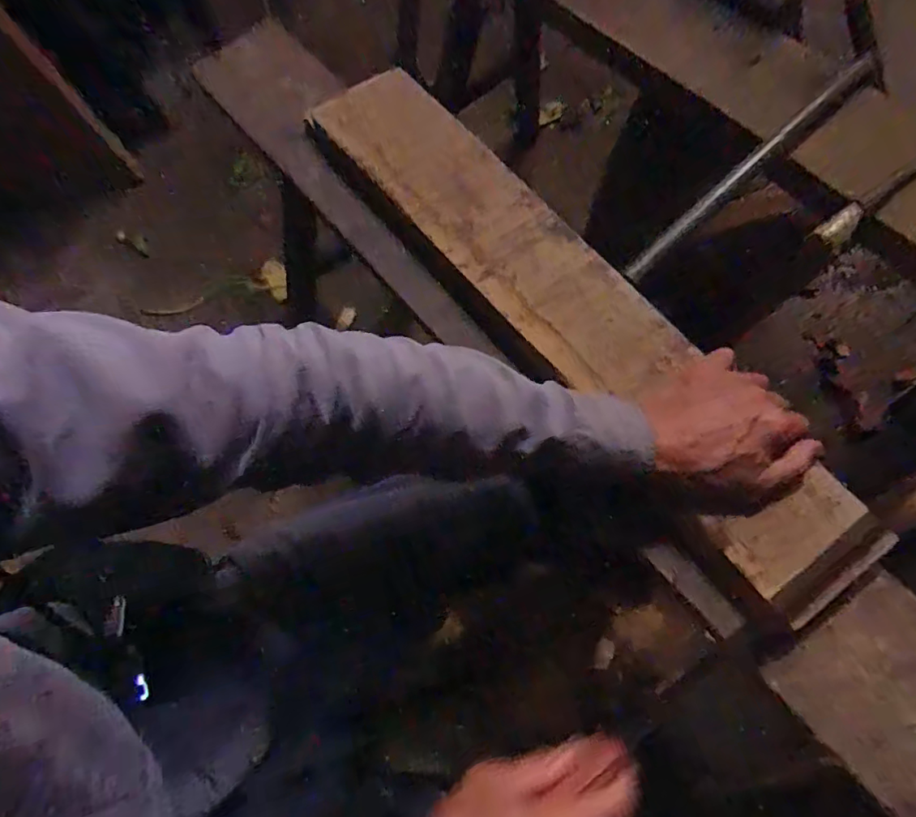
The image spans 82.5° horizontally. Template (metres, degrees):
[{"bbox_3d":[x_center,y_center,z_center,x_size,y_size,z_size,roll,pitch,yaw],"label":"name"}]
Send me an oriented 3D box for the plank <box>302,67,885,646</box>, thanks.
[{"bbox_3d":[0.072,-0.110,0.486,0.134,0.047,0.624,-33,70,-15],"label":"plank"}]

